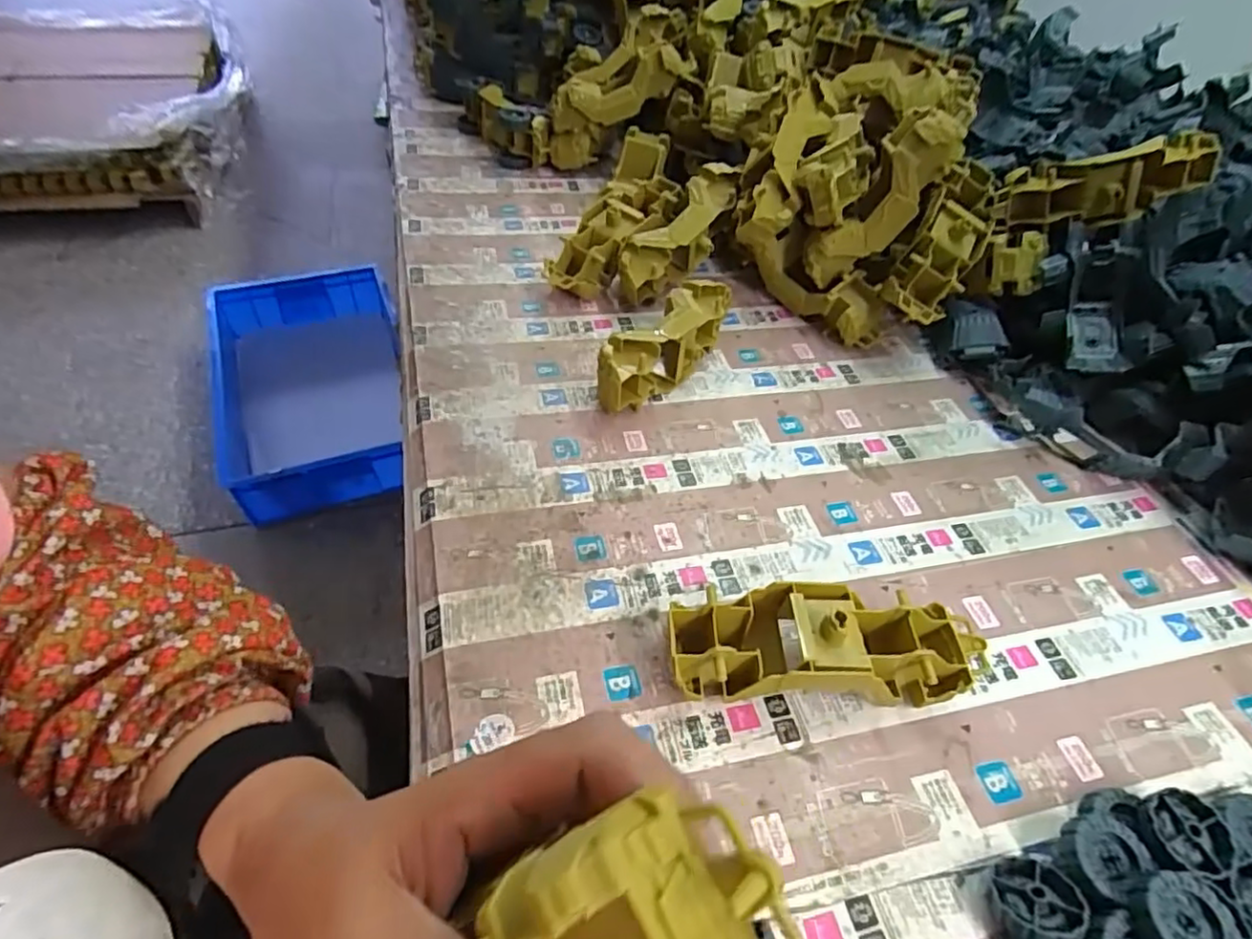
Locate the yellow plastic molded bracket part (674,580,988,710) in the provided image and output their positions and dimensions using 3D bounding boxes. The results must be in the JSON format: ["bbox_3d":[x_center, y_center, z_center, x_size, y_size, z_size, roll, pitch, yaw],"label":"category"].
[{"bbox_3d":[0.114,0.103,0.367,0.174,0.056,0.057,1,50,-5],"label":"yellow plastic molded bracket part"}]

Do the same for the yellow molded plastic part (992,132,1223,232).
[{"bbox_3d":[0.426,-0.256,0.573,0.178,0.055,0.052,-9,48,11],"label":"yellow molded plastic part"}]

